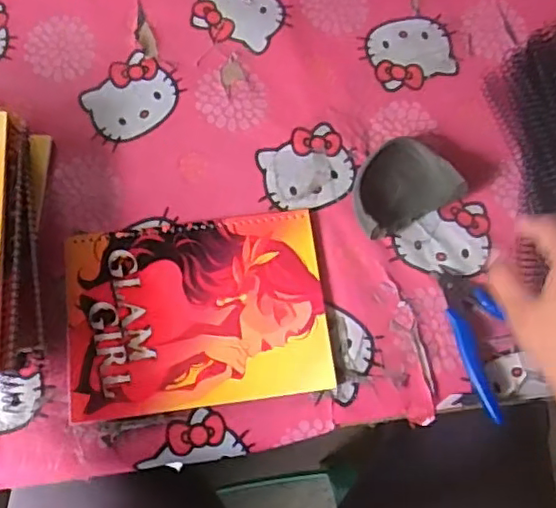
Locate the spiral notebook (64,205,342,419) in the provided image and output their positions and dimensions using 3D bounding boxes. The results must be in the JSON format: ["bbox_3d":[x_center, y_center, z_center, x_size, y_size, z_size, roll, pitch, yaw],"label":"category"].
[{"bbox_3d":[-0.062,0.046,0.481,0.198,0.010,0.144,-7,73,-4],"label":"spiral notebook"}]

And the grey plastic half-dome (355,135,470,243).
[{"bbox_3d":[0.098,-0.057,0.509,0.088,0.025,0.067,-26,75,-10],"label":"grey plastic half-dome"}]

